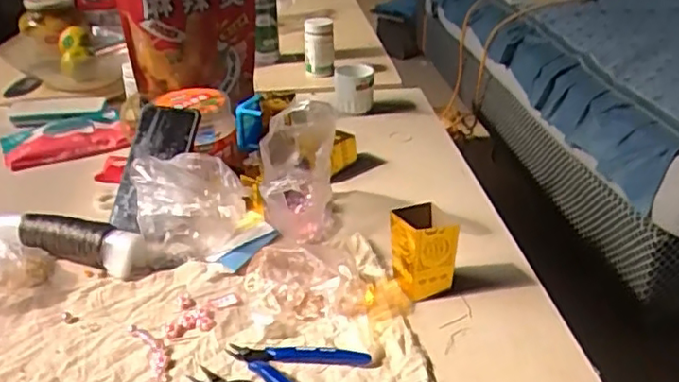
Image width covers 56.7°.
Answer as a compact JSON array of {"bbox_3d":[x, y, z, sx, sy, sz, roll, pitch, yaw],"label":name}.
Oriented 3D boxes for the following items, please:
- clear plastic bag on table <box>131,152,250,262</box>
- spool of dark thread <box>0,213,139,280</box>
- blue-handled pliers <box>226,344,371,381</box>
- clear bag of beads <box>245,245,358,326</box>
[{"bbox_3d":[-0.147,0.017,0.668,0.101,0.109,0.108,22,36,32],"label":"clear plastic bag on table"},{"bbox_3d":[-0.295,0.049,0.674,0.172,0.039,0.047,10,32,15],"label":"spool of dark thread"},{"bbox_3d":[-0.041,0.148,0.544,0.113,0.011,0.069,14,33,24],"label":"blue-handled pliers"},{"bbox_3d":[-0.038,0.083,0.614,0.105,0.050,0.089,-6,31,-10],"label":"clear bag of beads"}]

